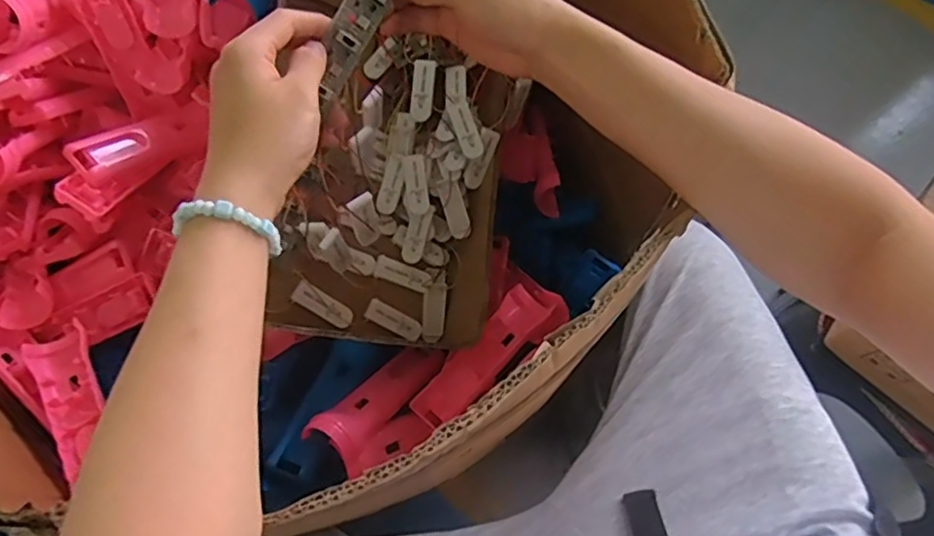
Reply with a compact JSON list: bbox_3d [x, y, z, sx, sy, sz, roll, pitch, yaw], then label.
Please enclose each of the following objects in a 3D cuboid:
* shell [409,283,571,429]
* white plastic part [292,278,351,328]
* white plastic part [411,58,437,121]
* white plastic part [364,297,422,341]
[{"bbox_3d":[0.020,0.080,0.613,0.171,0.034,0.056,-41,75,-16],"label":"shell"},{"bbox_3d":[-0.133,0.035,0.606,0.059,0.004,0.022,35,69,-20],"label":"white plastic part"},{"bbox_3d":[-0.043,-0.177,0.643,0.022,0.006,0.058,6,95,0],"label":"white plastic part"},{"bbox_3d":[-0.071,0.052,0.641,0.061,0.004,0.021,32,68,-24],"label":"white plastic part"}]

